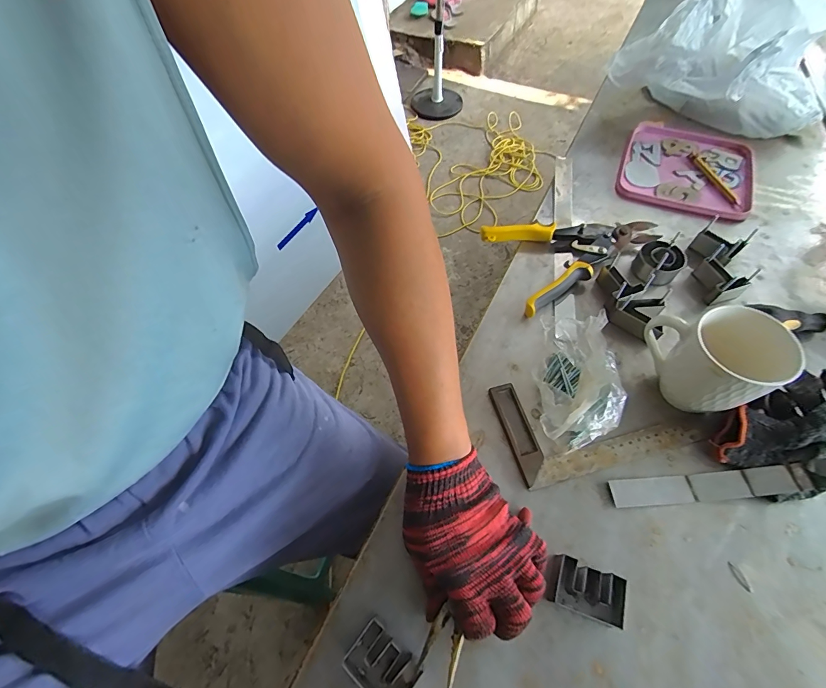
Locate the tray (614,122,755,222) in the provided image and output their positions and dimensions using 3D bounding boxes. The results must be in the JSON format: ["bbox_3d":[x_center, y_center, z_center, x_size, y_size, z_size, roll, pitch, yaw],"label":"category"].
[{"bbox_3d":[0.441,-0.285,0.626,0.190,0.026,0.194,21,62,16],"label":"tray"}]

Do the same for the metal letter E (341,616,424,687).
[{"bbox_3d":[-0.026,0.268,0.324,0.057,0.011,0.040,34,66,20],"label":"metal letter E"}]

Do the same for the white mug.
[{"bbox_3d":[0.297,0.017,0.396,0.074,0.106,0.100,-23,61,-11],"label":"white mug"}]

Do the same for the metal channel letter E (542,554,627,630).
[{"bbox_3d":[0.147,0.212,0.336,0.056,0.028,0.037,17,61,12],"label":"metal channel letter E"}]

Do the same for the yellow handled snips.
[{"bbox_3d":[0.207,-0.145,0.548,0.230,0.034,0.144,-29,62,-14],"label":"yellow handled snips"}]

